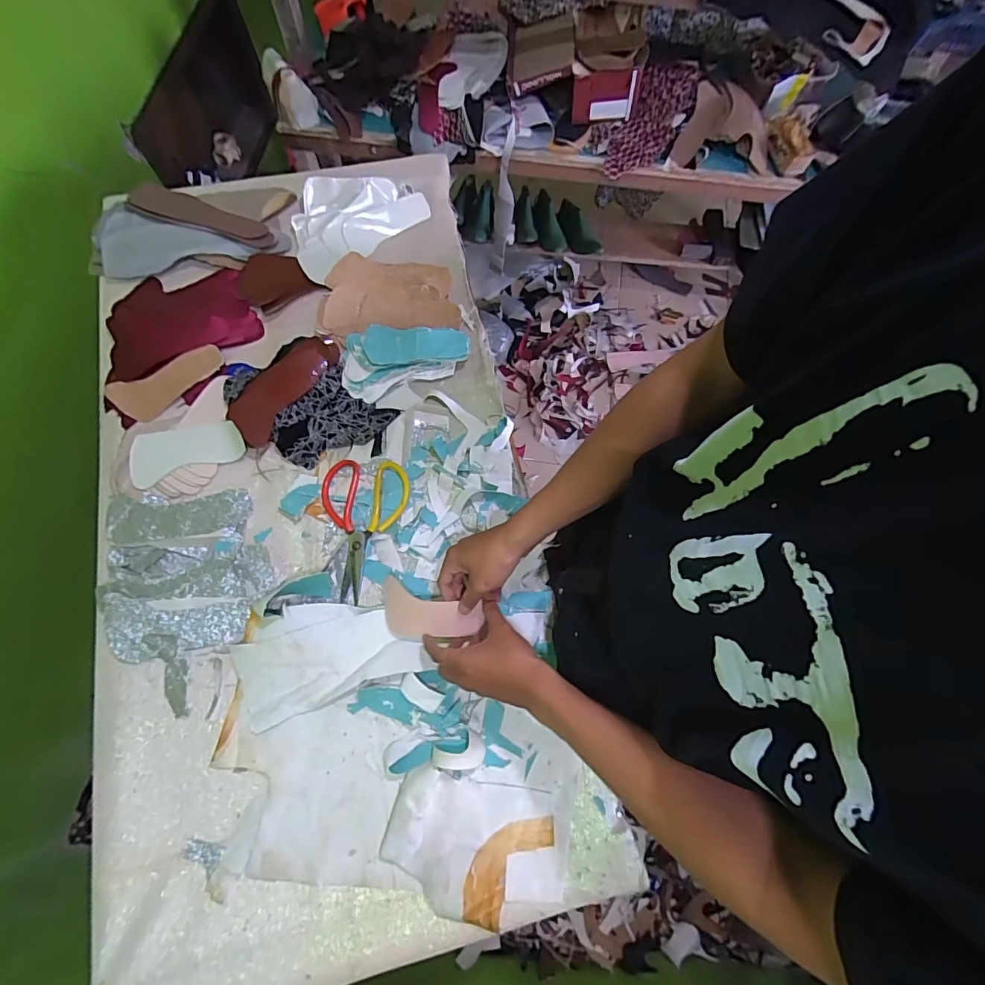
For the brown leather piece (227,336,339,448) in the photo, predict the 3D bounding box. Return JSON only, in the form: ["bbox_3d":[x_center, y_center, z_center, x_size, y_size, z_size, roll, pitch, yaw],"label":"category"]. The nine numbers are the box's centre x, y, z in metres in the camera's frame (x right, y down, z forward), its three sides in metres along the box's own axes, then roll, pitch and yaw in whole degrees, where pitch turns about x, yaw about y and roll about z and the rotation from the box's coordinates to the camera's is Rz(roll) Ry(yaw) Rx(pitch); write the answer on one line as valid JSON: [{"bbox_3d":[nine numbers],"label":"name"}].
[{"bbox_3d":[-0.317,-0.161,0.706,0.067,0.033,0.191,32,74,9],"label":"brown leather piece"}]

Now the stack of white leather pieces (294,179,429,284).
[{"bbox_3d":[-0.245,-0.485,0.811,0.246,0.039,0.159,-39,76,-12],"label":"stack of white leather pieces"}]

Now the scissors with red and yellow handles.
[{"bbox_3d":[-0.184,0.050,0.659,0.118,0.021,0.200,3,72,0],"label":"scissors with red and yellow handles"}]

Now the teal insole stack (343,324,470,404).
[{"bbox_3d":[-0.138,-0.221,0.742,0.200,0.031,0.111,-14,72,-6],"label":"teal insole stack"}]

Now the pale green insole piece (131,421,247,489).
[{"bbox_3d":[-0.441,-0.059,0.676,0.151,0.008,0.071,-12,92,-10],"label":"pale green insole piece"}]

